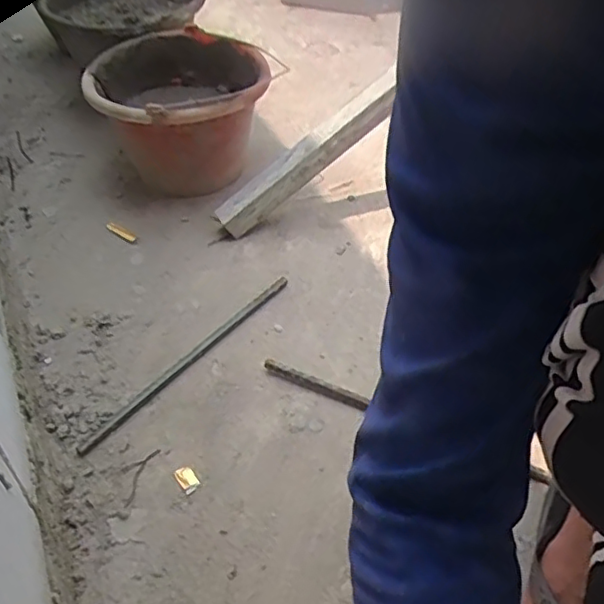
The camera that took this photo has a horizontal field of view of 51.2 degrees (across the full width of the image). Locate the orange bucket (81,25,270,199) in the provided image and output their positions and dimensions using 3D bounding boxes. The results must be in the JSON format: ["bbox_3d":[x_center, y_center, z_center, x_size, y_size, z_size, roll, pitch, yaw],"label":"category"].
[{"bbox_3d":[-0.178,-0.282,0.950,0.242,0.170,0.268,-16,48,-15],"label":"orange bucket"}]

